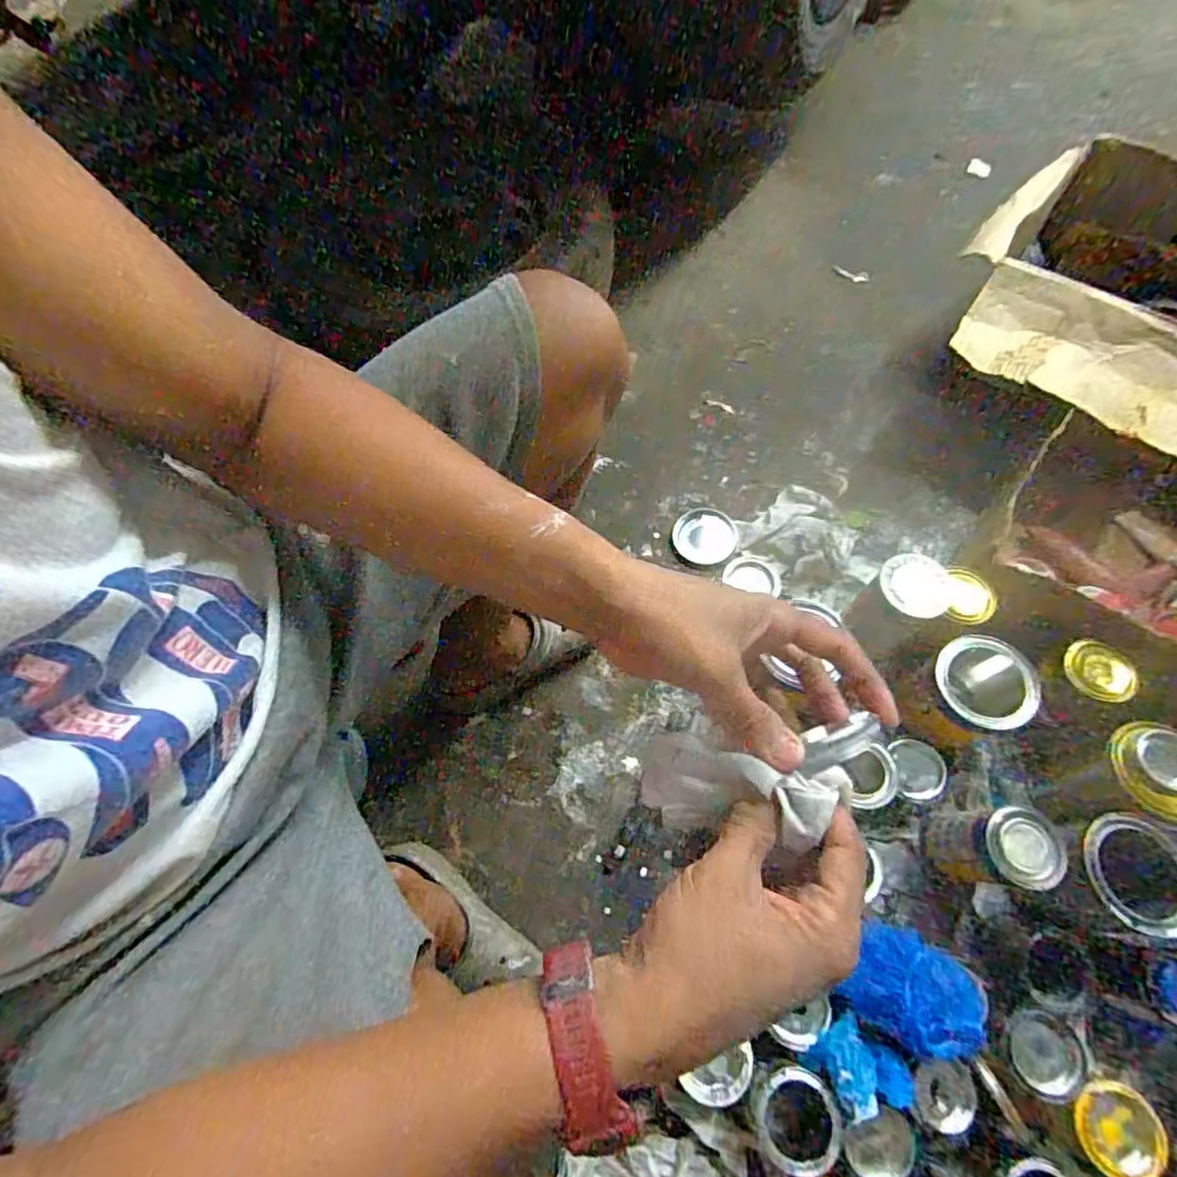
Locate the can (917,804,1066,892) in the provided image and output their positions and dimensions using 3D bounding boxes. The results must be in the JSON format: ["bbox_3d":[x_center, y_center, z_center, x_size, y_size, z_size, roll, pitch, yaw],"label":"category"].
[{"bbox_3d":[0.417,0.270,0.644,0.076,0.136,0.073,-1,64,1],"label":"can"}]

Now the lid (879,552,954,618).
[{"bbox_3d":[0.353,0.000,0.657,0.085,0.015,0.070,21,67,-8],"label":"lid"}]

